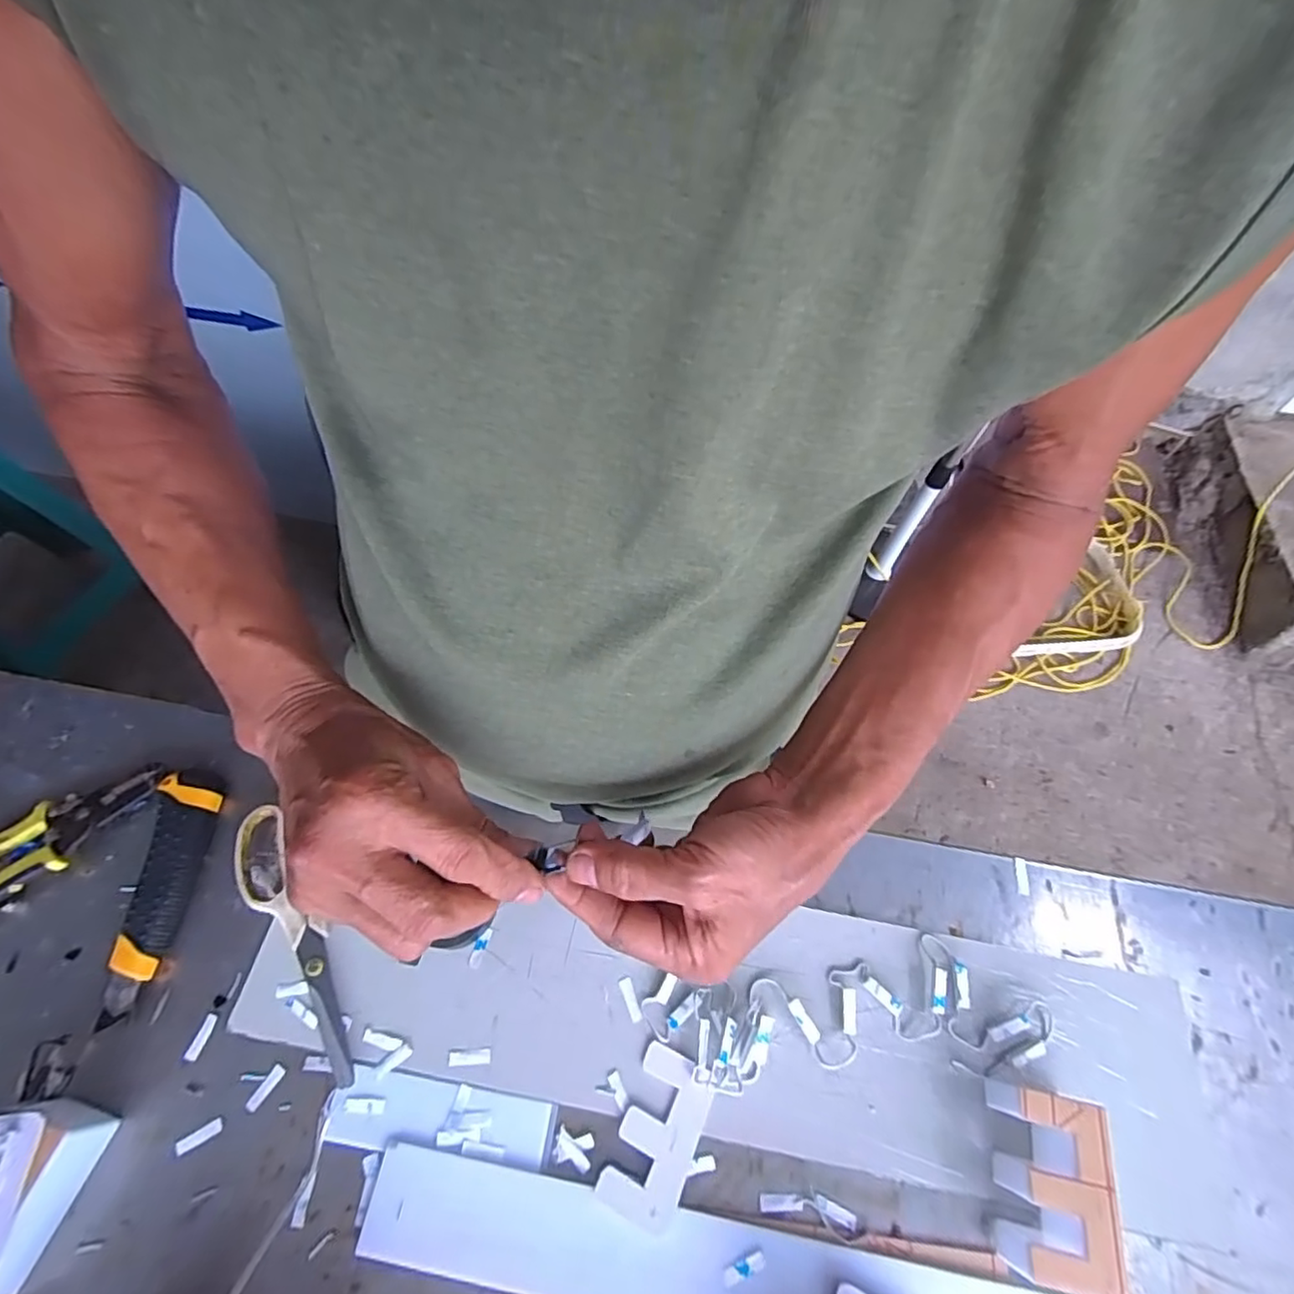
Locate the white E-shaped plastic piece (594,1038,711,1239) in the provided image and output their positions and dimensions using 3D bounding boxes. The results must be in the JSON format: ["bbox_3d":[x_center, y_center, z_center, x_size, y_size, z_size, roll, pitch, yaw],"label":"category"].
[{"bbox_3d":[0.007,0.292,0.363,0.046,0.005,0.084,22,64,10],"label":"white E-shaped plastic piece"}]

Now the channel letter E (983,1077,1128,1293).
[{"bbox_3d":[0.227,0.301,0.340,0.043,0.046,0.084,10,63,4],"label":"channel letter E"}]

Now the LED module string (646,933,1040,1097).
[{"bbox_3d":[0.129,0.235,0.389,0.256,0.017,0.072,-2,63,-2],"label":"LED module string"}]

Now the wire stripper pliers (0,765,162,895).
[{"bbox_3d":[-0.436,0.140,0.431,0.163,0.020,0.054,-36,69,-18],"label":"wire stripper pliers"}]

